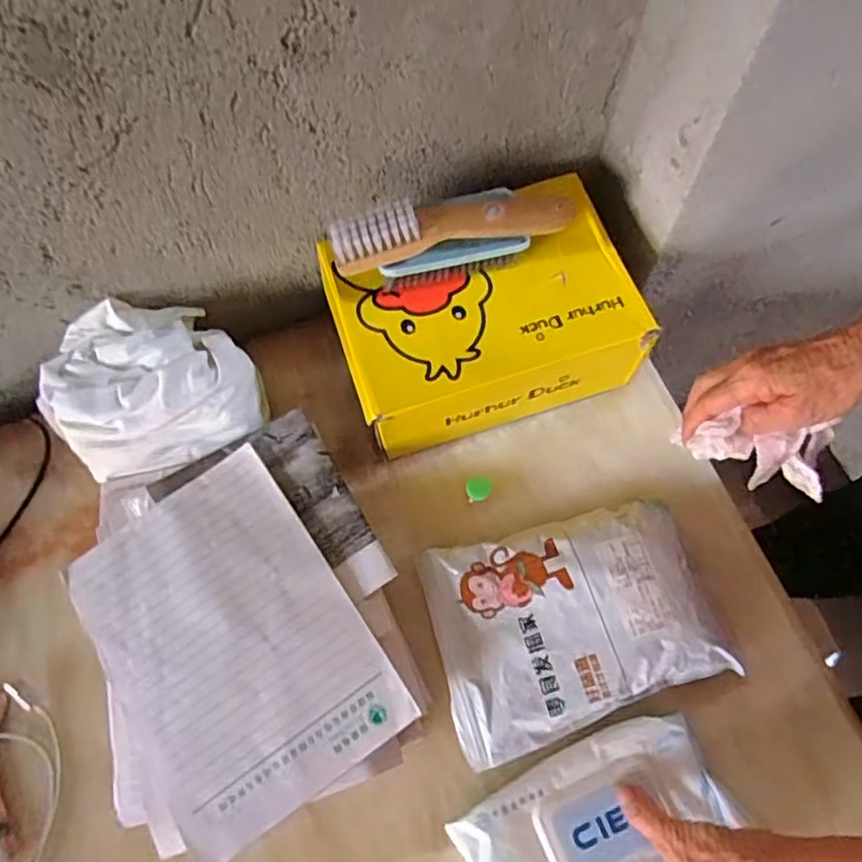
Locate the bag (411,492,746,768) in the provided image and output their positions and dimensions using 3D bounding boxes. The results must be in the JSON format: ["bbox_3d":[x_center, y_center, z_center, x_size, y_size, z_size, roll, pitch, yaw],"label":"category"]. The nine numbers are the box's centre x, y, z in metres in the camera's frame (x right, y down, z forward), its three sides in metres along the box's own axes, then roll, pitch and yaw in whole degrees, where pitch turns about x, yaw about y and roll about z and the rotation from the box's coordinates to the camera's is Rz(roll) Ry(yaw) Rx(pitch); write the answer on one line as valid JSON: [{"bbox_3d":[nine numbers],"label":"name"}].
[{"bbox_3d":[0.113,0.154,0.539,0.215,0.036,0.162,-13,69,-5],"label":"bag"}]

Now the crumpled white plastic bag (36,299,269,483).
[{"bbox_3d":[-0.245,-0.041,0.587,0.170,0.068,0.132,-17,69,-6],"label":"crumpled white plastic bag"}]

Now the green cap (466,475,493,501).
[{"bbox_3d":[0.043,0.051,0.594,0.023,0.006,0.023,0,68,0],"label":"green cap"}]

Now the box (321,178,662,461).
[{"bbox_3d":[0.049,-0.105,0.595,0.258,0.110,0.183,-17,69,-6],"label":"box"}]

